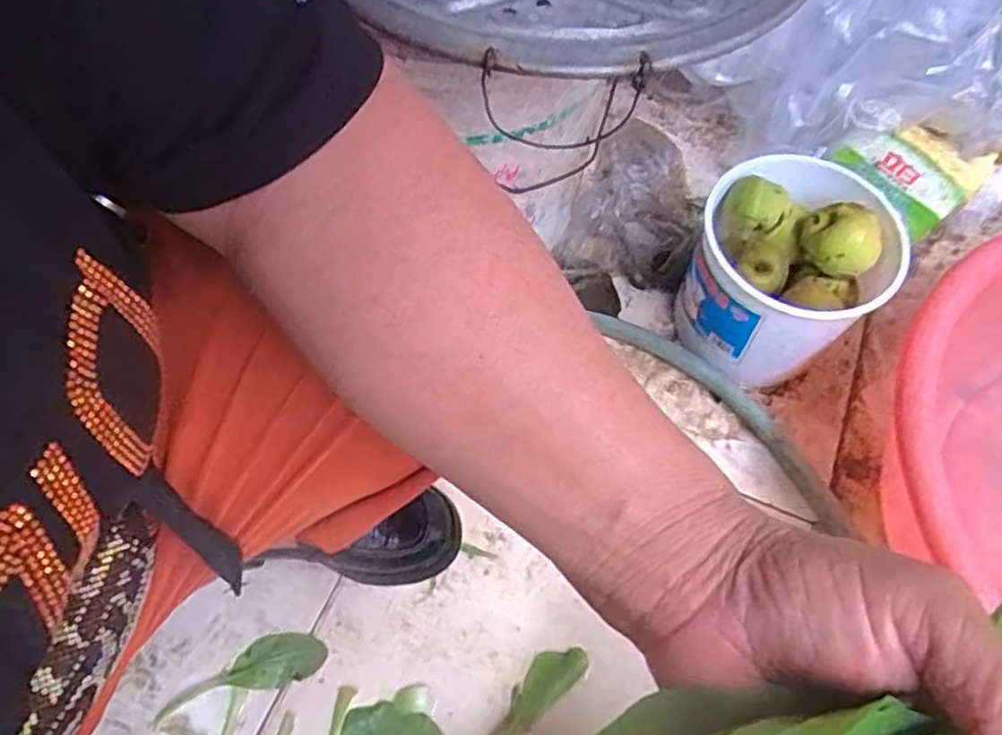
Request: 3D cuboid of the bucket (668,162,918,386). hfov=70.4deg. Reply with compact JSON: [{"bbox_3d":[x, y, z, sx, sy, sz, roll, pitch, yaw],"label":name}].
[{"bbox_3d":[0.286,-0.096,0.733,0.183,0.163,0.178,1,62,-1],"label":"bucket"}]

